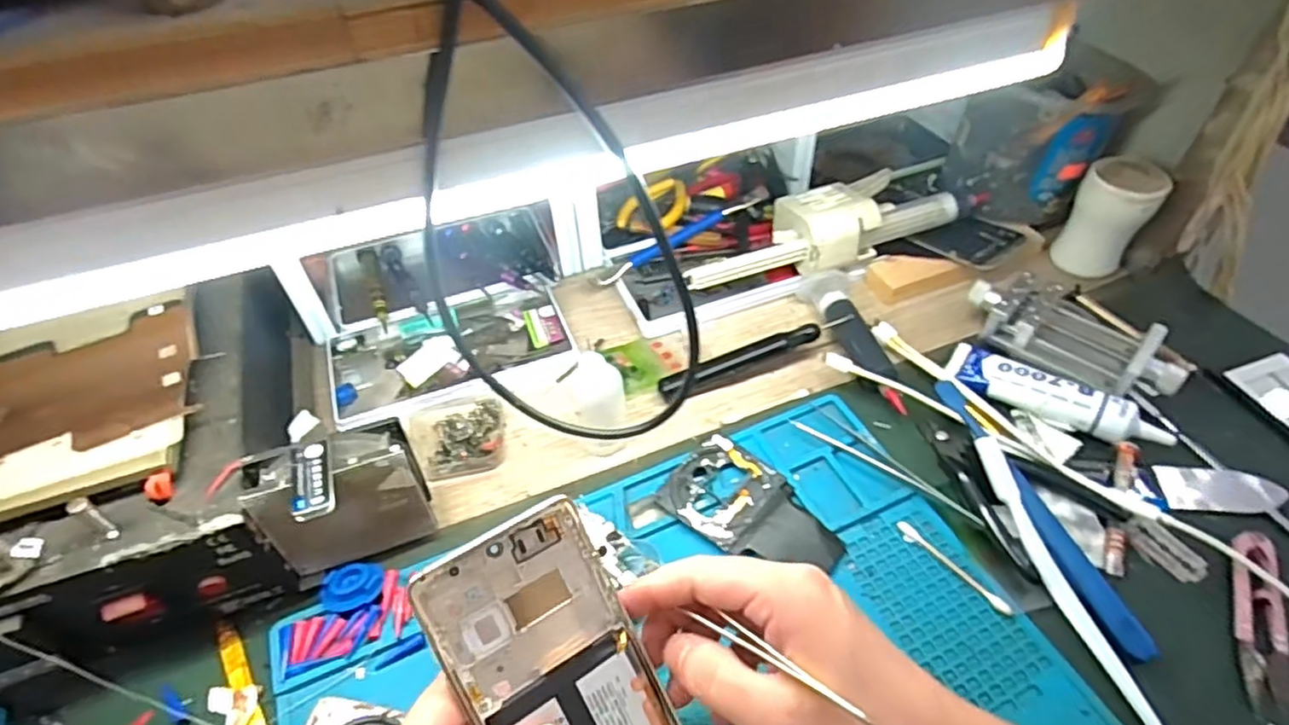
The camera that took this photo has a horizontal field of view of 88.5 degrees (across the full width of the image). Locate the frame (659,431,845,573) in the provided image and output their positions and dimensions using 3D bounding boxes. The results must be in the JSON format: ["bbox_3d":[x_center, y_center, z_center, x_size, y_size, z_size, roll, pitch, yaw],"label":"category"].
[{"bbox_3d":[0.066,0.092,0.406,0.108,0.007,0.064,35,58,29],"label":"frame"}]

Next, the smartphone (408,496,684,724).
[{"bbox_3d":[-0.029,0.144,0.278,0.073,0.007,0.162,-27,91,-21],"label":"smartphone"}]

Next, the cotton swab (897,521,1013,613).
[{"bbox_3d":[0.176,0.116,0.380,0.009,0.004,0.071,-32,54,-24],"label":"cotton swab"}]

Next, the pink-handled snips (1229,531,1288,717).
[{"bbox_3d":[0.331,0.134,0.355,0.025,0.008,0.103,19,51,19],"label":"pink-handled snips"}]

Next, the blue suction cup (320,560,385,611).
[{"bbox_3d":[-0.165,0.126,0.374,0.034,0.006,0.027,-8,48,-5],"label":"blue suction cup"}]

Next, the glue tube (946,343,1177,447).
[{"bbox_3d":[0.279,0.018,0.448,0.132,0.024,0.044,25,54,23],"label":"glue tube"}]

